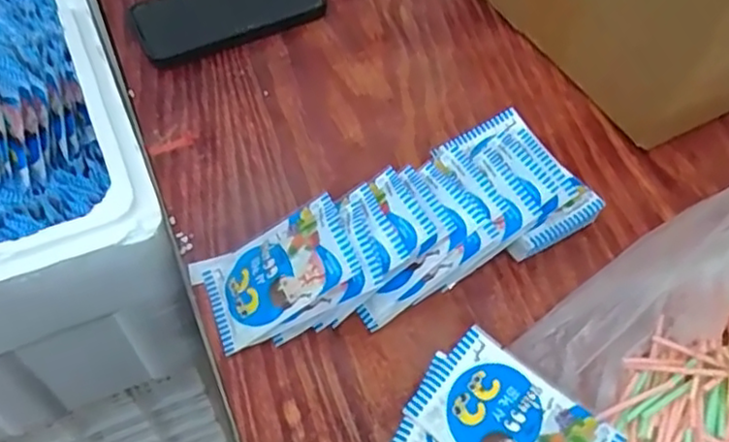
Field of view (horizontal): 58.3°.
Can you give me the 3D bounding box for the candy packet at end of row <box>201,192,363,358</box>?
[{"bbox_3d":[-0.057,0.034,0.422,0.104,0.010,0.065,-33,59,13],"label":"candy packet at end of row"}]

